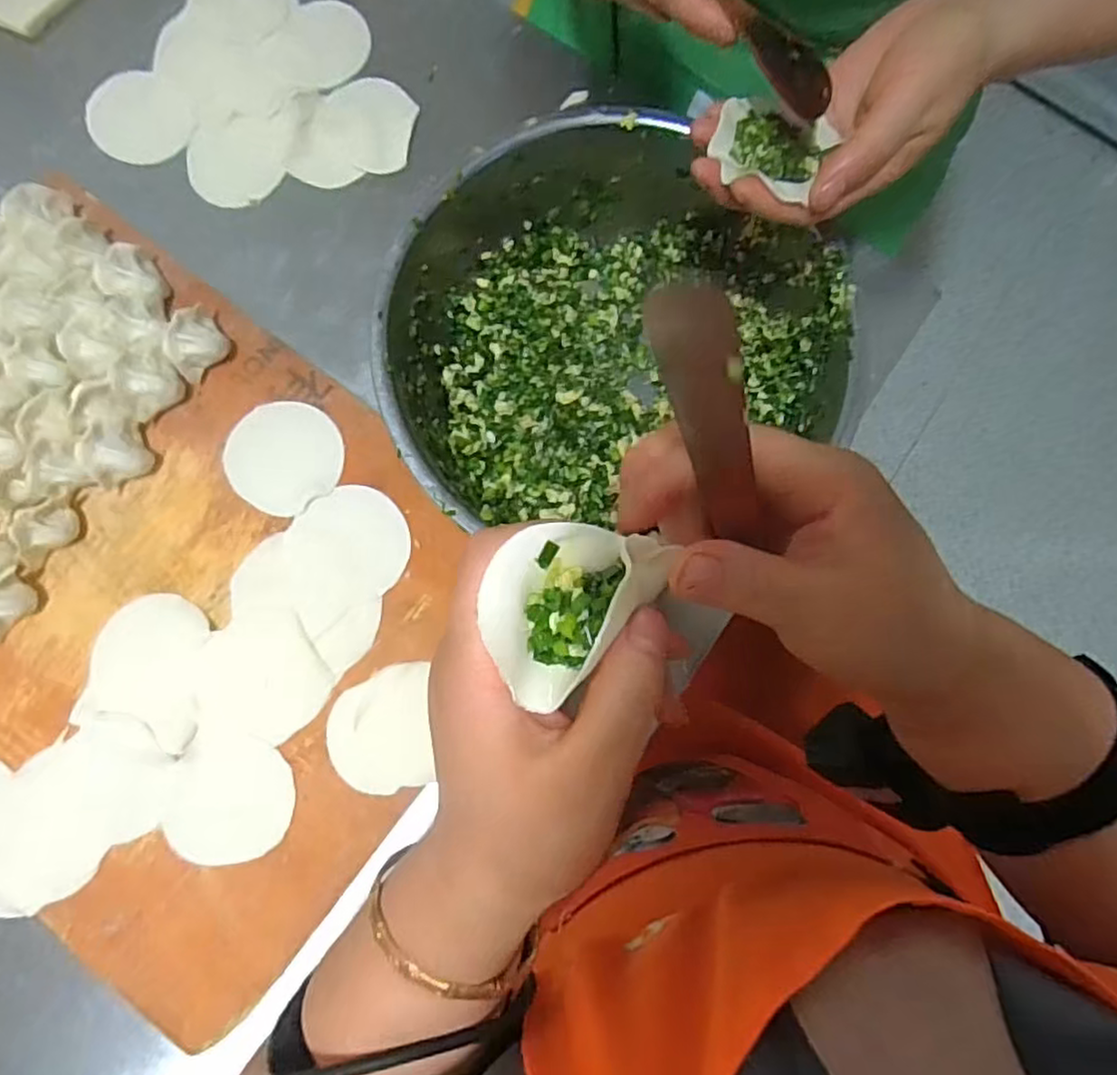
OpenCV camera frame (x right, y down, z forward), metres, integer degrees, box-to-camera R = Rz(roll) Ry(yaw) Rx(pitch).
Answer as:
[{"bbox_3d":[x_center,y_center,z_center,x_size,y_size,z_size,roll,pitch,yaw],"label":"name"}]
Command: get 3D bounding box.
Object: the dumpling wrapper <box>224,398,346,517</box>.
[{"bbox_3d":[-0.182,-0.054,0.447,0.073,0.004,0.075,0,81,-2],"label":"dumpling wrapper"}]

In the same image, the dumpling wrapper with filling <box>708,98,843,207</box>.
[{"bbox_3d":[0.106,-0.192,0.333,0.053,0.018,0.056,0,81,-2],"label":"dumpling wrapper with filling"}]

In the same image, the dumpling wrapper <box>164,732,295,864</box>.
[{"bbox_3d":[-0.200,0.160,0.410,0.074,0.004,0.075,6,80,-1],"label":"dumpling wrapper"}]

